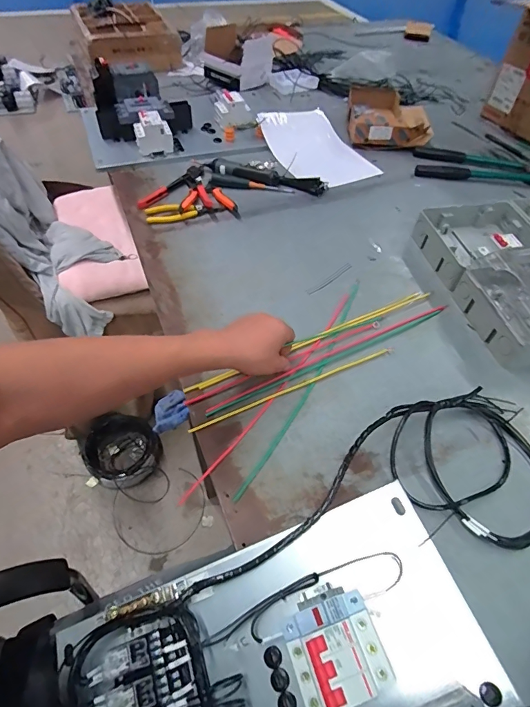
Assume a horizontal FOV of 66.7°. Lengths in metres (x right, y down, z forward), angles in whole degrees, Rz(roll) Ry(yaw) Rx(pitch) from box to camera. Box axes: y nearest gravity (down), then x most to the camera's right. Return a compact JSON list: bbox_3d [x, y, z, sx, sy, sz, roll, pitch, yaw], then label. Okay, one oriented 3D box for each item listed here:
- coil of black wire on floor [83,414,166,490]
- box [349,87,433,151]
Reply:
[{"bbox_3d":[-0.401,0.268,1.134,0.195,0.085,0.191,2,52,-2],"label":"coil of black wire on floor"},{"bbox_3d":[0.333,-0.650,1.101,0.213,0.064,0.263,4,52,0],"label":"box"}]

